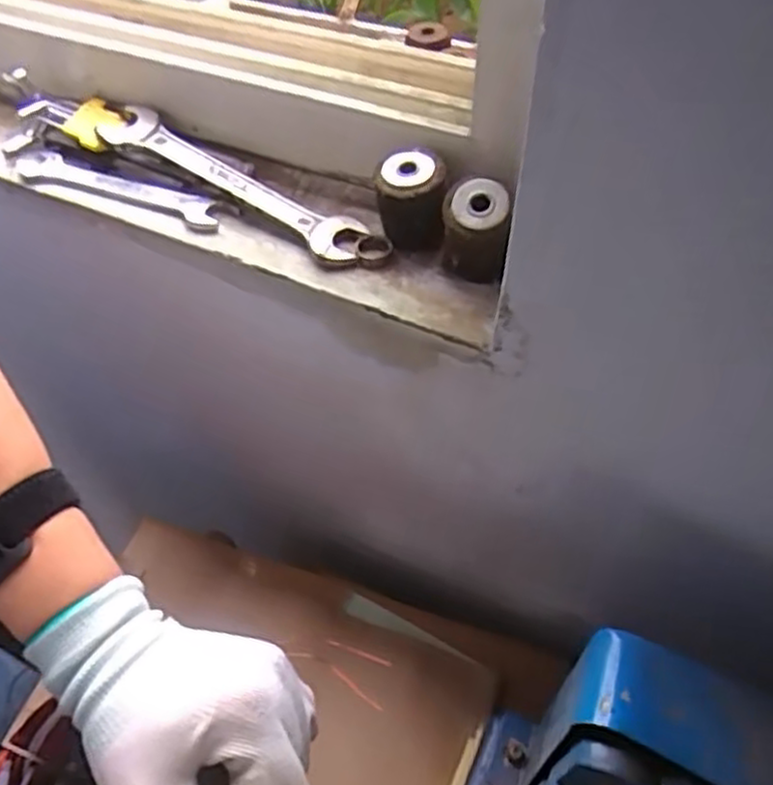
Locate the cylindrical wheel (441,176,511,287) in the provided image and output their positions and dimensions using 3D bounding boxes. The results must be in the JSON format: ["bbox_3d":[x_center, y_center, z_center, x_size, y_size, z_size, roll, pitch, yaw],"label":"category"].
[{"bbox_3d":[0.045,-0.082,0.368,0.033,0.055,0.029,4,51,6],"label":"cylindrical wheel"}]

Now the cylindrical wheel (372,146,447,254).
[{"bbox_3d":[0.012,-0.102,0.388,0.034,0.047,0.032,-1,51,1],"label":"cylindrical wheel"}]

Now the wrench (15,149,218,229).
[{"bbox_3d":[-0.167,-0.127,0.441,0.149,0.008,0.021,19,54,17],"label":"wrench"}]

